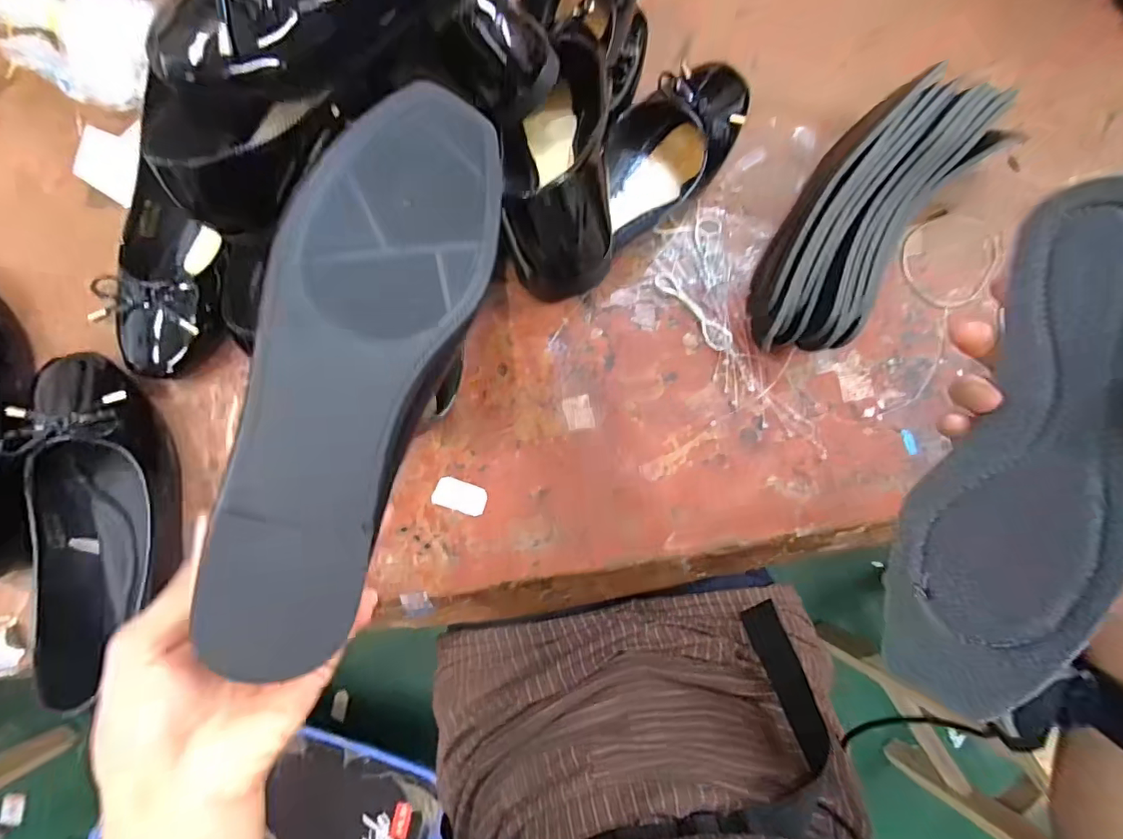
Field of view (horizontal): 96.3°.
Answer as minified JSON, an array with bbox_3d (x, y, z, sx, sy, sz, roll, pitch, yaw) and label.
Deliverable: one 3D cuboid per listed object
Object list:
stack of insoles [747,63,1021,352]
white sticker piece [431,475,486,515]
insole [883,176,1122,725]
[{"bbox_3d":[0.223,-0.152,0.386,0.096,0.082,0.232,39,83,3],"label":"stack of insoles"},{"bbox_3d":[-0.078,0.059,0.387,0.041,0.004,0.023,17,83,0],"label":"white sticker piece"},{"bbox_3d":[0.211,0.014,0.219,0.072,0.023,0.229,22,88,38],"label":"insole"}]

